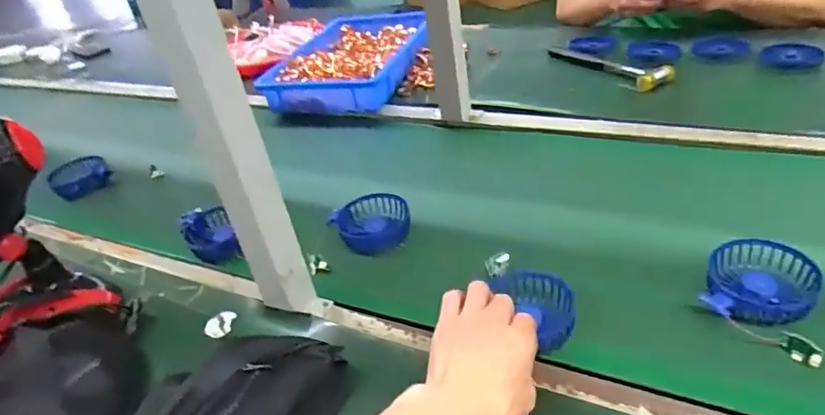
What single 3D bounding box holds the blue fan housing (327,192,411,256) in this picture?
[{"bbox_3d":[-0.050,0.018,0.669,0.093,0.041,0.060,-9,36,3],"label":"blue fan housing"}]

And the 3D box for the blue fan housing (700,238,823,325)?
[{"bbox_3d":[0.313,0.066,0.501,0.085,0.026,0.087,11,41,28],"label":"blue fan housing"}]

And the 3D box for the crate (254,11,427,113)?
[{"bbox_3d":[-0.116,-0.284,1.096,0.273,0.069,0.349,-2,37,13],"label":"crate"}]

